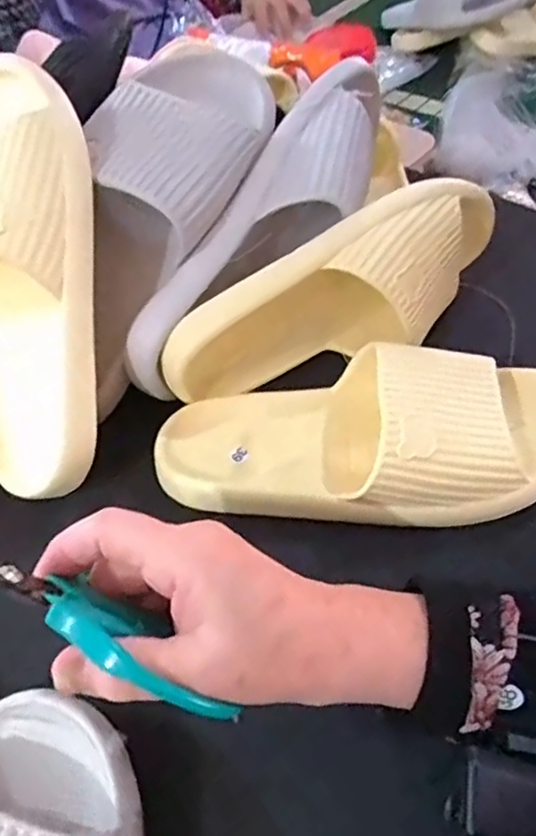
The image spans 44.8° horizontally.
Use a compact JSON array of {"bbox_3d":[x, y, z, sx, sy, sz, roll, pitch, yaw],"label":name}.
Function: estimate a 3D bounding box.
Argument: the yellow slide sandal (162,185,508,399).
[{"bbox_3d":[0.051,-0.075,0.429,0.244,0.096,0.072,-27,51,4],"label":"yellow slide sandal"}]

